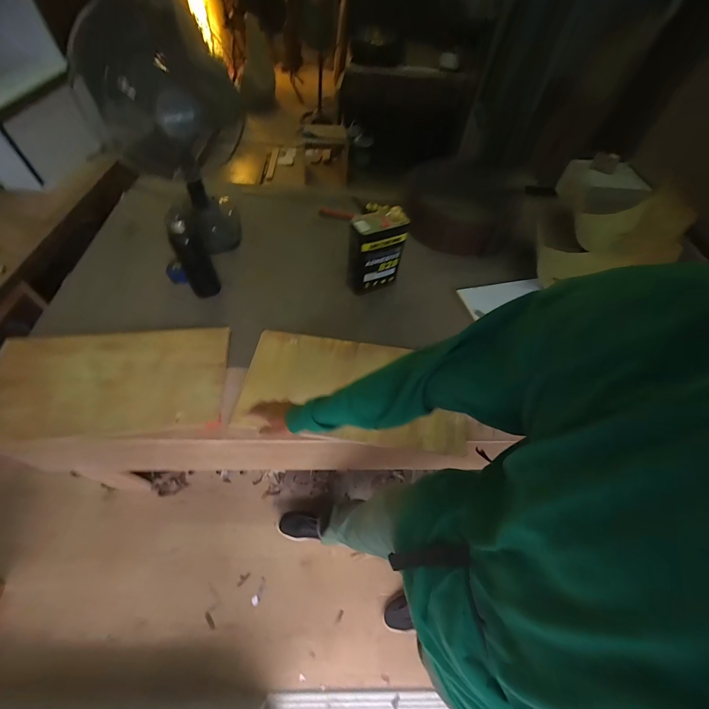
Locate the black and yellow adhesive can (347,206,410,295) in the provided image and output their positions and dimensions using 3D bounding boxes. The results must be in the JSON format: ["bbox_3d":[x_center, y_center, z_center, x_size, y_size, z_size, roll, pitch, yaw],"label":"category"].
[{"bbox_3d":[0.066,-0.331,1.001,0.200,0.233,0.081,-21,60,-18],"label":"black and yellow adhesive can"}]

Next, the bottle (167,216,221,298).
[{"bbox_3d":[-0.457,-0.271,0.907,0.089,0.241,0.072,-25,61,-19],"label":"bottle"}]

